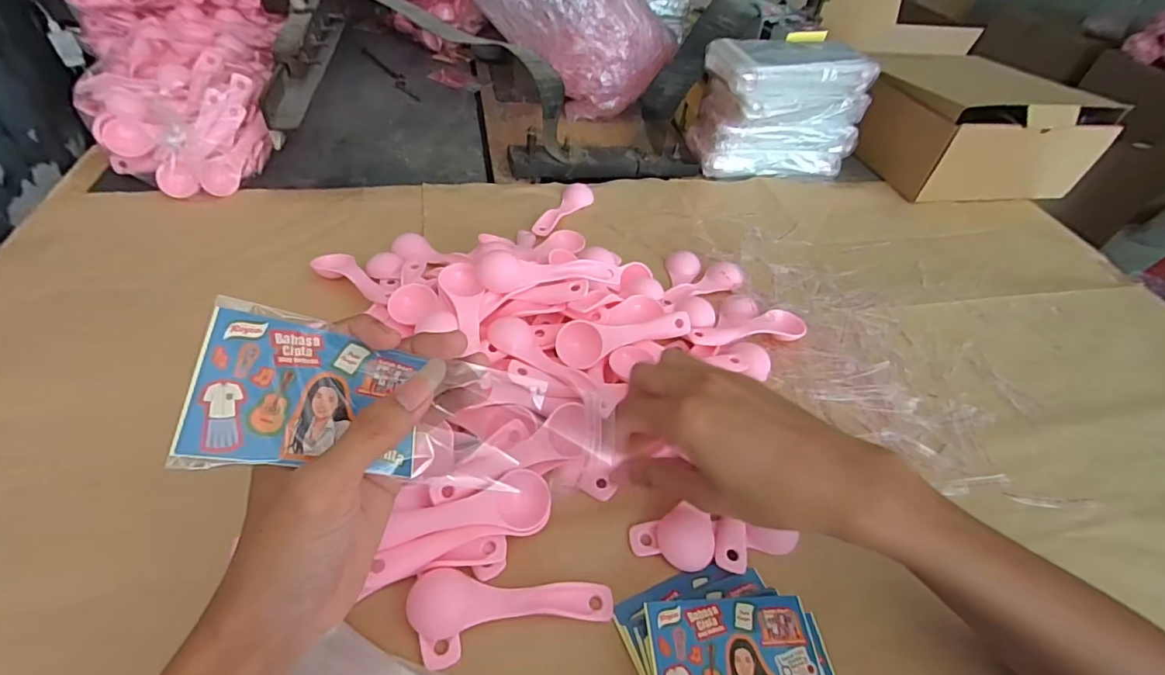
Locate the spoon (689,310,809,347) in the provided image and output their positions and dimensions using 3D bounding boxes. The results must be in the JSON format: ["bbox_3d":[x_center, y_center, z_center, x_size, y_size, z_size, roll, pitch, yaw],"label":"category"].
[{"bbox_3d":[0.141,-0.005,0.441,0.107,0.014,0.031,-10,48,-16],"label":"spoon"}]

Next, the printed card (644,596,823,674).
[{"bbox_3d":[0.082,0.170,0.271,0.091,0.004,0.060,3,50,-11],"label":"printed card"}]

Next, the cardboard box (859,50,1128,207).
[{"bbox_3d":[0.525,-0.283,0.694,0.230,0.120,0.176,-2,46,-9],"label":"cardboard box"}]

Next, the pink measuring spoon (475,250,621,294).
[{"bbox_3d":[-0.025,-0.051,0.400,0.111,0.019,0.028,-2,46,-8],"label":"pink measuring spoon"}]

